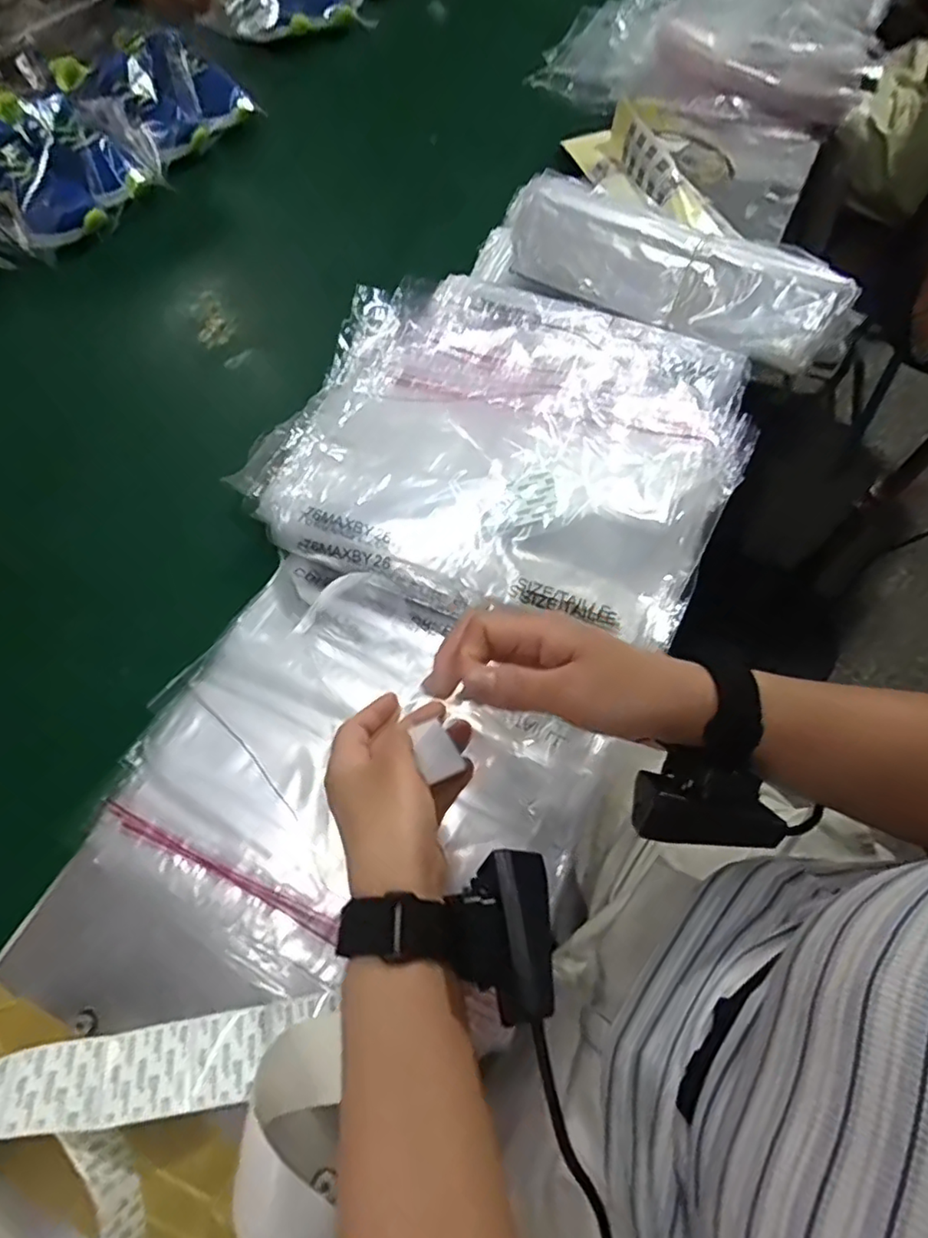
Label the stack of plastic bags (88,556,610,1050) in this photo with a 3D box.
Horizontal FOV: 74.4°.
[{"bbox_3d":[-0.063,0.092,0.381,0.270,0.034,0.244,32,67,13],"label":"stack of plastic bags"}]

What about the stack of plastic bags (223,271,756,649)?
[{"bbox_3d":[0.028,-0.150,0.478,0.358,0.049,0.320,17,63,5],"label":"stack of plastic bags"}]

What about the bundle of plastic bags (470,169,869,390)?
[{"bbox_3d":[0.161,-0.293,0.528,0.333,0.083,0.062,30,66,12],"label":"bundle of plastic bags"}]

